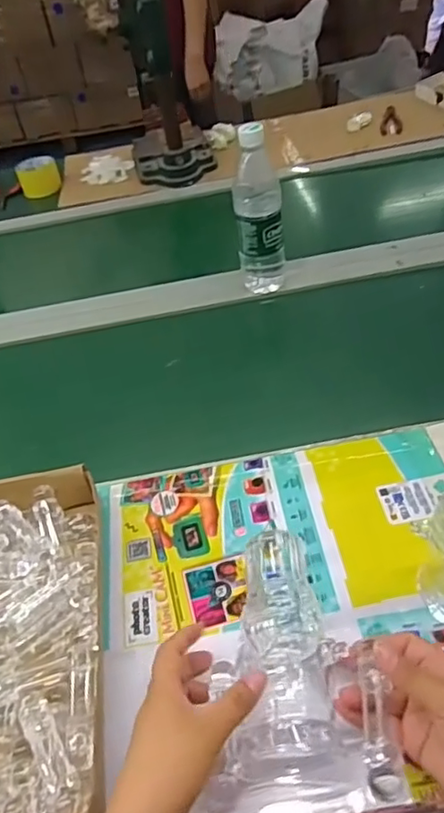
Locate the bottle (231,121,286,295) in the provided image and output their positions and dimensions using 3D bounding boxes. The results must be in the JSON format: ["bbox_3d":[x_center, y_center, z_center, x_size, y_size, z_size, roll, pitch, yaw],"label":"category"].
[{"bbox_3d":[0.051,-0.256,0.797,0.064,0.236,0.066,-3,45,6],"label":"bottle"}]

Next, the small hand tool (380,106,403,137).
[{"bbox_3d":[0.361,-0.611,1.244,0.044,0.012,0.109,2,56,11],"label":"small hand tool"}]

